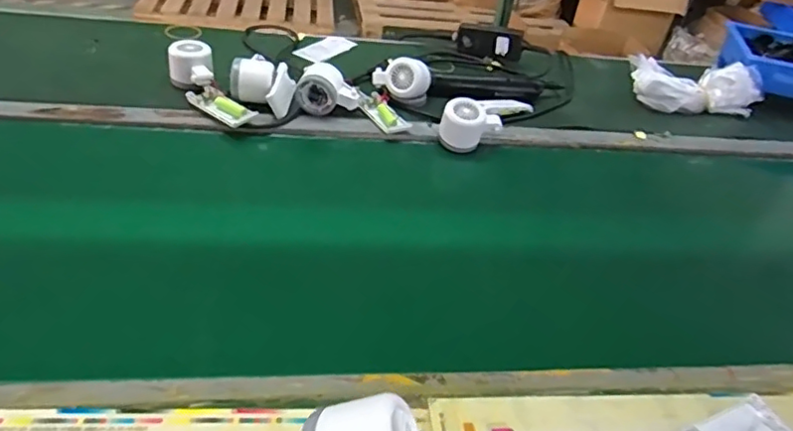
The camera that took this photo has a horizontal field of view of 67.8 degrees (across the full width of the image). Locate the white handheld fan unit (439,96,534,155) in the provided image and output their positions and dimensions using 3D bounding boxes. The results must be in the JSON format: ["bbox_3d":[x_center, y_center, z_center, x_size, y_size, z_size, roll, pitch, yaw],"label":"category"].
[{"bbox_3d":[0.137,-0.149,0.862,0.065,0.063,0.176,31,43,26],"label":"white handheld fan unit"}]

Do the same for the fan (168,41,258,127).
[{"bbox_3d":[-0.257,-0.182,0.809,0.059,0.051,0.167,-20,46,-30],"label":"fan"}]

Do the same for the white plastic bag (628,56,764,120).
[{"bbox_3d":[0.504,-0.213,0.992,0.223,0.075,0.085,1,38,-8],"label":"white plastic bag"}]

